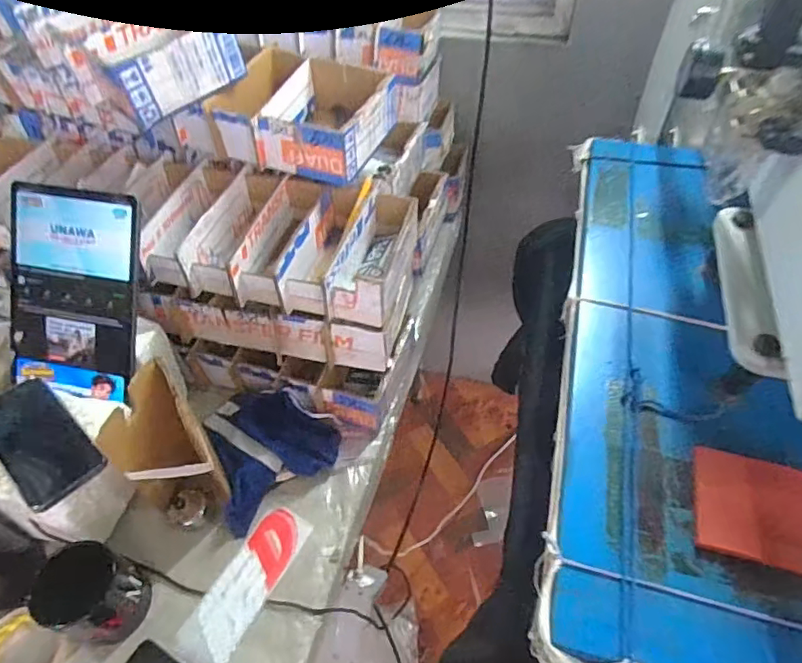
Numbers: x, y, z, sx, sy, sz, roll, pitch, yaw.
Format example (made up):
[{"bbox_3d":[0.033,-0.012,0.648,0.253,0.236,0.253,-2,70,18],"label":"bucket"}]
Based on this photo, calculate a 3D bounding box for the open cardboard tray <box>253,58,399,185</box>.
[{"bbox_3d":[-0.093,-0.273,0.701,0.134,0.072,0.165,14,52,13],"label":"open cardboard tray"}]

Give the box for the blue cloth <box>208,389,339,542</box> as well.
[{"bbox_3d":[-0.175,0.142,0.691,0.166,0.061,0.150,-31,56,-22],"label":"blue cloth"}]

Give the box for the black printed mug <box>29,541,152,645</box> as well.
[{"bbox_3d":[-0.312,0.271,0.556,0.071,0.113,0.085,20,53,17],"label":"black printed mug"}]

